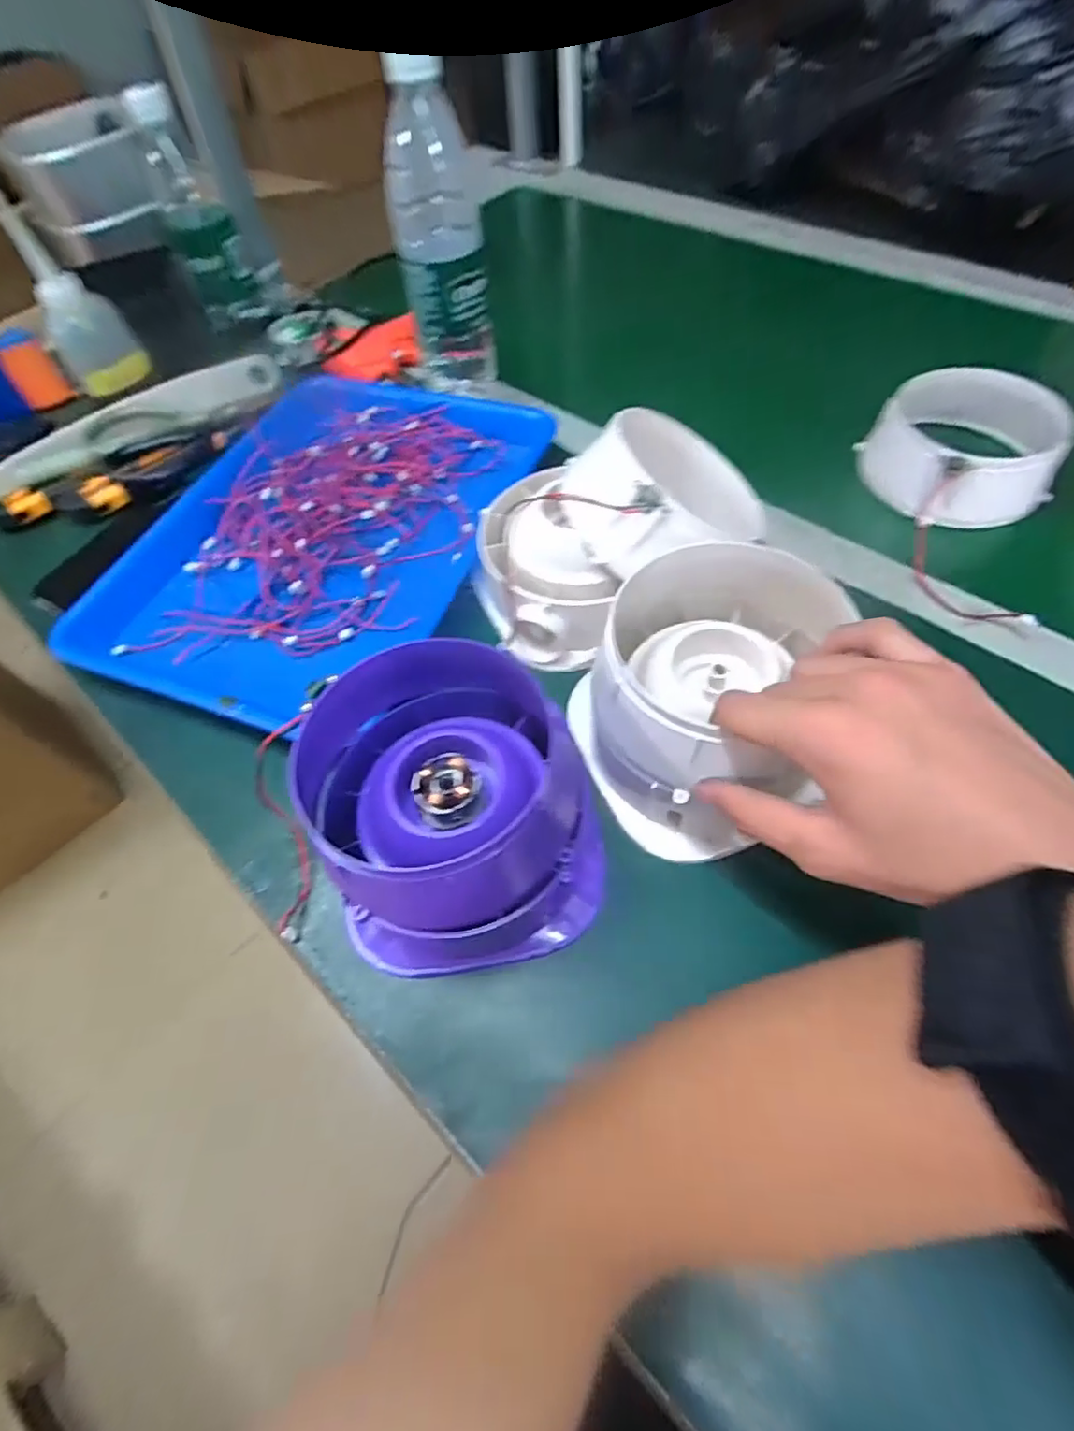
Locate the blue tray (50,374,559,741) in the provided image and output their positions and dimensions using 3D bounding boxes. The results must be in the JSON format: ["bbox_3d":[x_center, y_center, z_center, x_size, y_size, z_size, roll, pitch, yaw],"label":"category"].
[{"bbox_3d":[-0.161,-0.144,0.463,0.231,0.028,0.343,22,63,15],"label":"blue tray"}]

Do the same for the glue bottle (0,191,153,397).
[{"bbox_3d":[-0.375,-0.332,0.500,0.042,0.115,0.062,23,62,20],"label":"glue bottle"}]

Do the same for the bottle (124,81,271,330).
[{"bbox_3d":[-0.332,-0.486,0.596,0.061,0.170,0.068,-23,57,-9],"label":"bottle"}]

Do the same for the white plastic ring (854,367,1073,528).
[{"bbox_3d":[0.311,-0.194,0.443,0.108,0.063,0.103,-3,57,4],"label":"white plastic ring"}]

